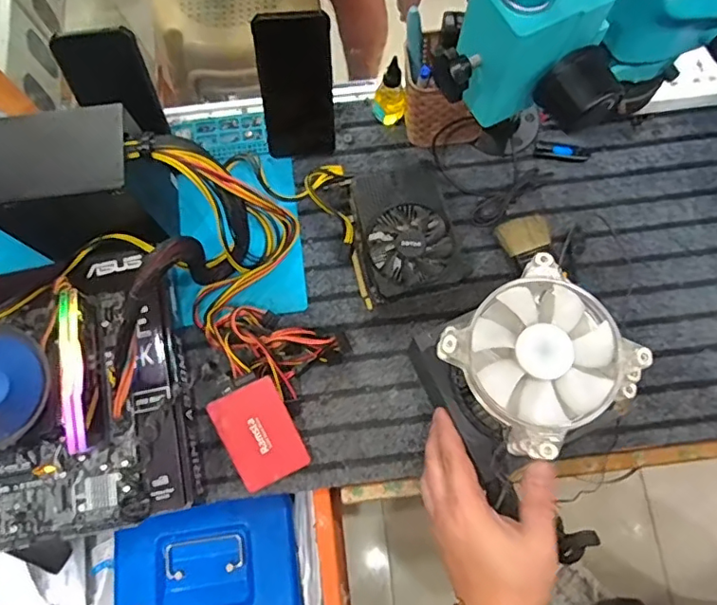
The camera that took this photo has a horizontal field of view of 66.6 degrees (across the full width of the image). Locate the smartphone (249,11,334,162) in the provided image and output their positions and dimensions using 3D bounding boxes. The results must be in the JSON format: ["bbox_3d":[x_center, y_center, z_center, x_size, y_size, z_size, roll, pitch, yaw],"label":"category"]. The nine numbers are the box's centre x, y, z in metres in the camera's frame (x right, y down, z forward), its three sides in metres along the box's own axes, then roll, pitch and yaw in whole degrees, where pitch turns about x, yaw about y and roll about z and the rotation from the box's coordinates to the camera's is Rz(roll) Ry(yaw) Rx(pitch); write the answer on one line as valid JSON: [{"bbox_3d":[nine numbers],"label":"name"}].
[{"bbox_3d":[-0.067,-0.232,0.594,0.076,0.161,0.012,-3,49,-2],"label":"smartphone"}]

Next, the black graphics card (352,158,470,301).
[{"bbox_3d":[0.052,-0.086,0.606,0.107,0.040,0.156,-19,77,-6],"label":"black graphics card"}]

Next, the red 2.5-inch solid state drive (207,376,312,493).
[{"bbox_3d":[-0.099,0.132,0.551,0.071,0.007,0.100,-27,96,-10],"label":"red 2.5-inch solid state drive"}]

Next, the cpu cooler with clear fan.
[{"bbox_3d":[0.144,0.053,0.460,0.151,0.088,0.139,-39,80,-10],"label":"cpu cooler with clear fan"}]

